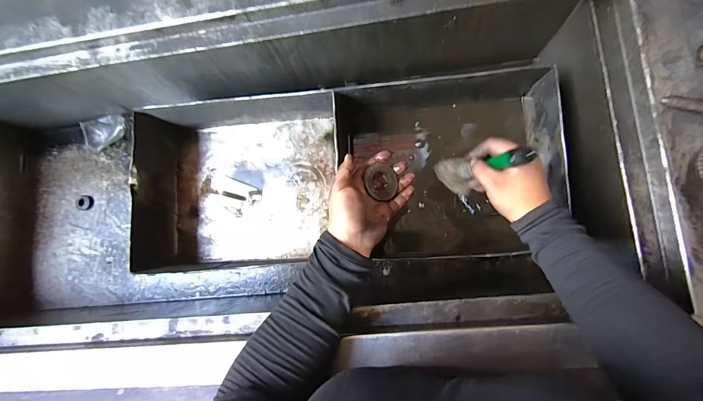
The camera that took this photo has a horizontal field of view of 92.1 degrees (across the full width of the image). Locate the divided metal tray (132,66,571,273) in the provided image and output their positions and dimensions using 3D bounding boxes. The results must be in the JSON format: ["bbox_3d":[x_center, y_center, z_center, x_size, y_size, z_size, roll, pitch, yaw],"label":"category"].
[{"bbox_3d":[-0.022,-0.035,0.582,0.669,0.126,0.273,-4,83,6],"label":"divided metal tray"}]

